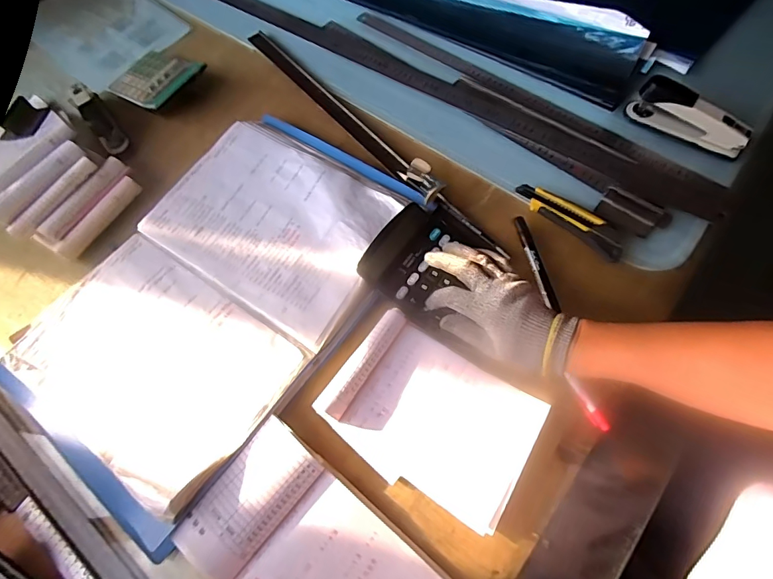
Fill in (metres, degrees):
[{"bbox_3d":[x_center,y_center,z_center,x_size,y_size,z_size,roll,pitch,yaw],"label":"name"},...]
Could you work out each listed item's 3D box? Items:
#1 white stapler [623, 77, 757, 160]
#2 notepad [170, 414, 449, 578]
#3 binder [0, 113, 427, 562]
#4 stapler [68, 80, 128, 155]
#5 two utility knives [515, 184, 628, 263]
[{"bbox_3d":[0.403,-0.228,0.574,0.148,0.058,0.025,34,72,16],"label":"white stapler"},{"bbox_3d":[-0.065,0.260,0.409,0.248,0.033,0.138,37,73,17],"label":"notepad"},{"bbox_3d":[-0.202,-0.009,0.532,0.305,0.042,0.486,30,71,15],"label":"binder"},{"bbox_3d":[-0.440,-0.268,0.656,0.038,0.047,0.143,-36,69,-12],"label":"stapler"},{"bbox_3d":[0.229,-0.088,0.545,0.146,0.023,0.040,38,73,17],"label":"two utility knives"}]

